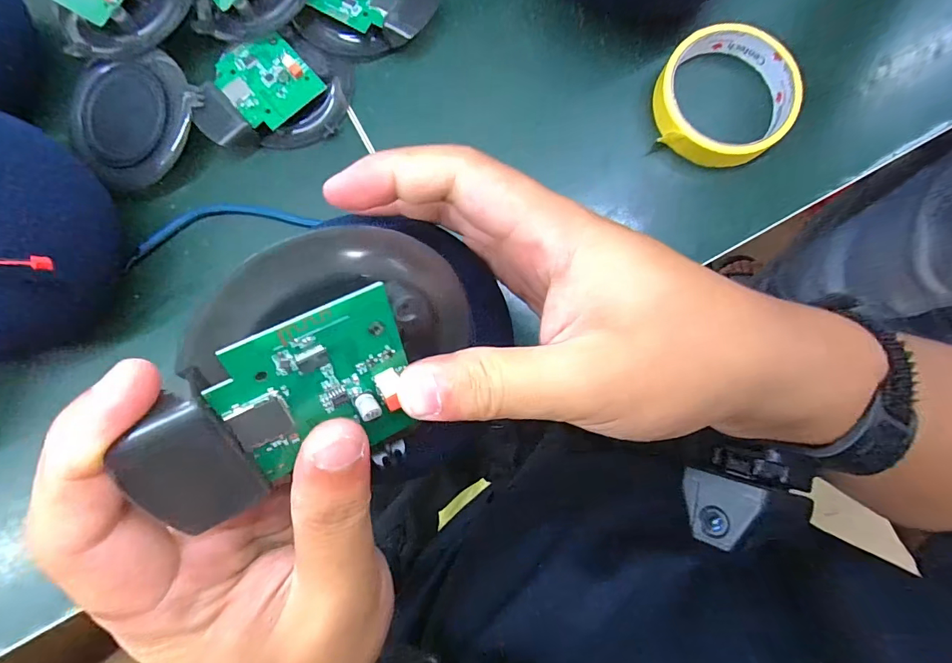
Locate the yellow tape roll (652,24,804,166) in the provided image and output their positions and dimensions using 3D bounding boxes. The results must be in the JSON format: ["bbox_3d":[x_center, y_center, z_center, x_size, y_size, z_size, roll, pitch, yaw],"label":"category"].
[{"bbox_3d":[0.161,-0.152,0.283,0.085,0.026,0.083,0,84,0],"label":"yellow tape roll"}]

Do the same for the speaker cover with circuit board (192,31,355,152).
[{"bbox_3d":[-0.130,-0.157,0.284,0.093,0.016,0.067,-9,84,-1],"label":"speaker cover with circuit board"}]

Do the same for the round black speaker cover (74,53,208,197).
[{"bbox_3d":[-0.219,-0.137,0.277,0.082,0.020,0.082,0,84,0],"label":"round black speaker cover"}]

